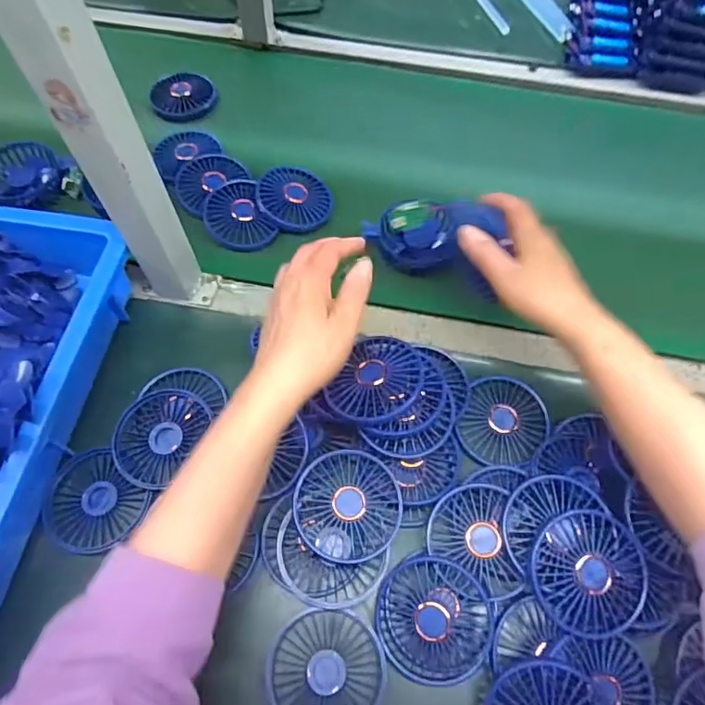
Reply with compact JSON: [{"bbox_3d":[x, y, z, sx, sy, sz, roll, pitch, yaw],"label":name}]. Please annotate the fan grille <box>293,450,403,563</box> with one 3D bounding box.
[{"bbox_3d":[-0.003,0.125,0.421,0.086,0.022,0.086,3,77,-15],"label":"fan grille"}]

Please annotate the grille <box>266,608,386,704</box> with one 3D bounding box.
[{"bbox_3d":[-0.020,0.248,0.397,0.087,0.021,0.086,-8,61,-5],"label":"grille"}]

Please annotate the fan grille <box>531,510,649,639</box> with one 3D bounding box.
[{"bbox_3d":[0.178,0.165,0.385,0.083,0.014,0.085,9,73,1],"label":"fan grille"}]

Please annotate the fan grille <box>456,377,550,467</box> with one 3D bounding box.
[{"bbox_3d":[0.142,0.063,0.476,0.076,0.011,0.084,20,63,10],"label":"fan grille"}]

